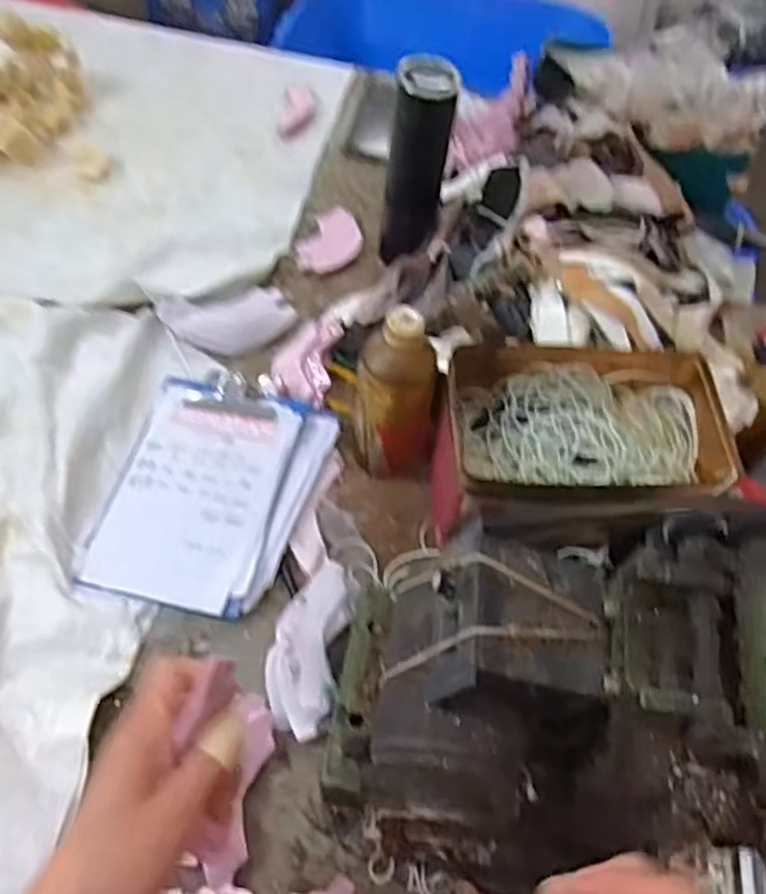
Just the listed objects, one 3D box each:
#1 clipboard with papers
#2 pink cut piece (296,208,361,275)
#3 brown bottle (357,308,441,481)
[{"bbox_3d":[-0.154,0.035,0.664,0.174,0.023,0.226,13,58,4],"label":"clipboard with papers"},{"bbox_3d":[-0.060,-0.245,0.868,0.066,0.008,0.109,23,59,10],"label":"pink cut piece"},{"bbox_3d":[0.011,-0.038,0.644,0.071,0.182,0.067,2,58,-3],"label":"brown bottle"}]

